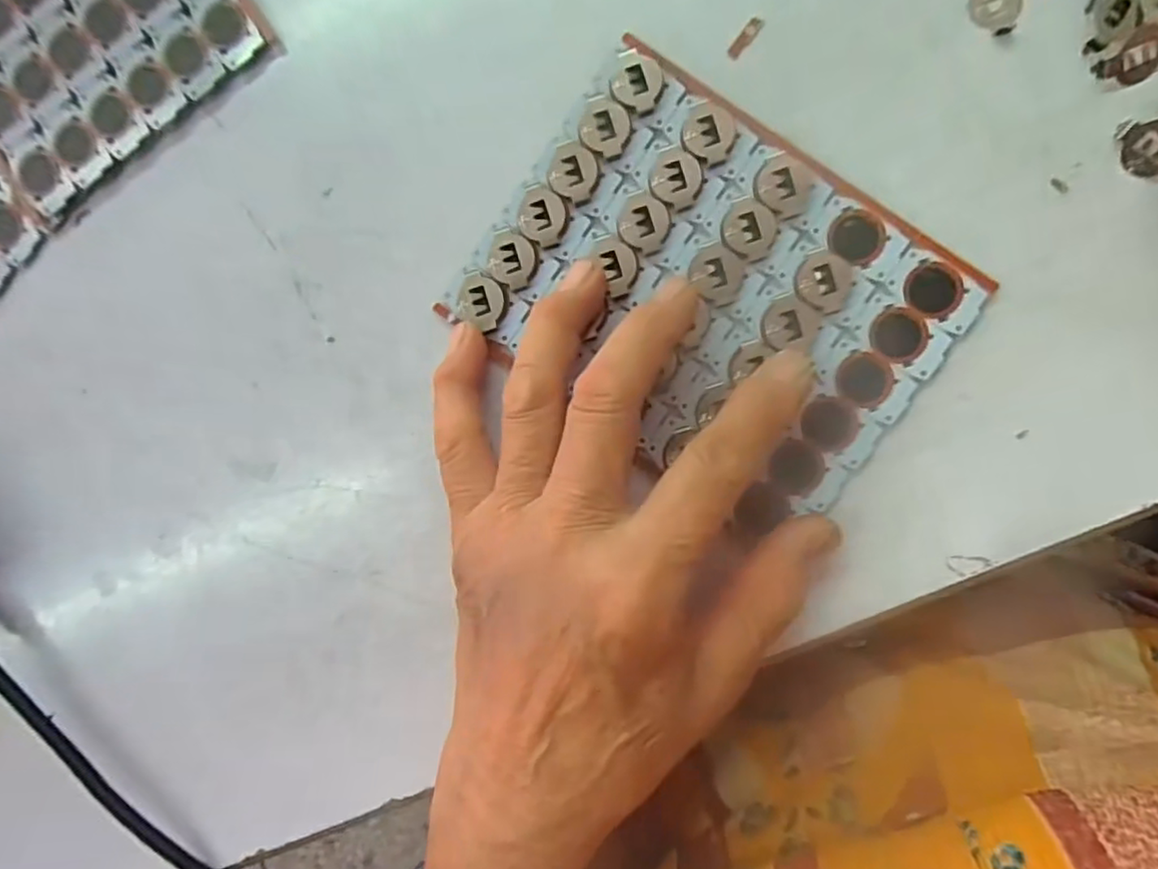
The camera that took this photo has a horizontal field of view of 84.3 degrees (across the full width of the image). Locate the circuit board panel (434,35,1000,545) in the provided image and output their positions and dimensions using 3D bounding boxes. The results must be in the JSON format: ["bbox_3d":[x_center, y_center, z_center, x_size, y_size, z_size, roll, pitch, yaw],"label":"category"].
[{"bbox_3d":[0.044,-0.047,0.218,0.149,0.006,0.113,35,94,6],"label":"circuit board panel"}]

